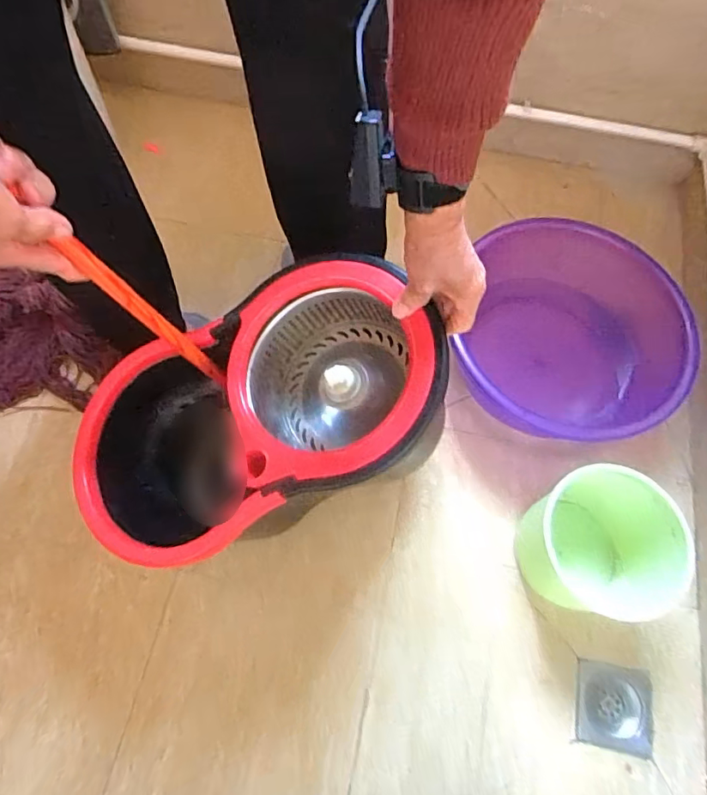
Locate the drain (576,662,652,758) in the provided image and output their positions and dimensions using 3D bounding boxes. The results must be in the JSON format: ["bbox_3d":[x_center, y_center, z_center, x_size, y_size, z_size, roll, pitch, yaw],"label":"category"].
[{"bbox_3d":[0.343,0.405,0.681,0.092,0.013,0.099,15,67,4],"label":"drain"}]

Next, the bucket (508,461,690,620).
[{"bbox_3d":[0.328,0.201,0.693,0.162,0.171,0.187,-11,67,-7],"label":"bucket"}]

